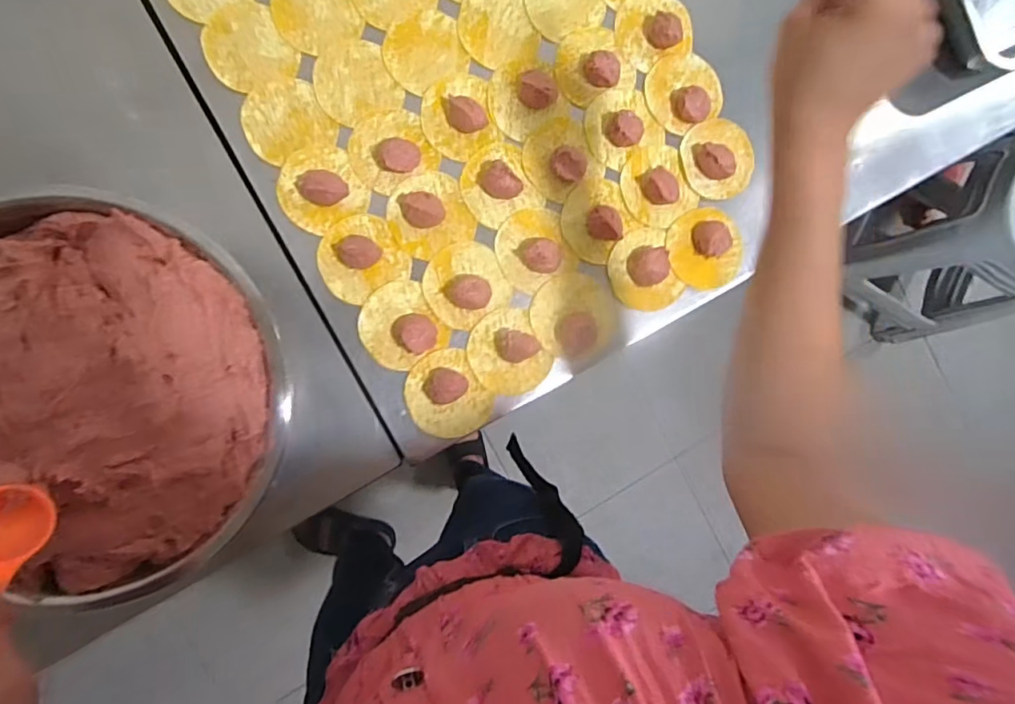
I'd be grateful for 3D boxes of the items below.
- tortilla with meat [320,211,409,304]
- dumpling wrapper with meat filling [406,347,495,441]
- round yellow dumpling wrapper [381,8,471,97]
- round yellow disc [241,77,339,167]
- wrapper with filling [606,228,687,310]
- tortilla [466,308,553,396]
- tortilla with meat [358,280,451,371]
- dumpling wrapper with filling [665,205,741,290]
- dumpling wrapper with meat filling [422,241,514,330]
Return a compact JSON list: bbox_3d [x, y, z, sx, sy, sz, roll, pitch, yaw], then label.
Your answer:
[{"bbox_3d":[-0.137,-0.090,0.521,0.076,0.026,0.074,0,90,-9],"label":"tortilla with meat"},{"bbox_3d":[-0.057,0.043,0.537,0.071,0.019,0.086,-33,95,-8],"label":"dumpling wrapper with meat filling"},{"bbox_3d":[-0.081,-0.293,0.544,0.078,0.004,0.071,0,90,-9],"label":"round yellow dumpling wrapper"},{"bbox_3d":[-0.205,-0.216,0.521,0.075,0.004,0.071,0,90,-9],"label":"round yellow disc"},{"bbox_3d":[0.142,-0.083,0.570,0.070,0.022,0.081,-20,93,-9],"label":"wrapper with filling"},{"bbox_3d":[0.002,0.001,0.544,0.072,0.026,0.084,-30,94,-8],"label":"tortilla"},{"bbox_3d":[-0.102,-0.026,0.529,0.073,0.021,0.078,-31,95,-8],"label":"tortilla with meat"},{"bbox_3d":[0.204,-0.107,0.582,0.071,0.019,0.082,-17,93,-9],"label":"dumpling wrapper with filling"},{"bbox_3d":[-0.041,-0.067,0.542,0.078,0.021,0.077,0,90,-9],"label":"dumpling wrapper with meat filling"}]

